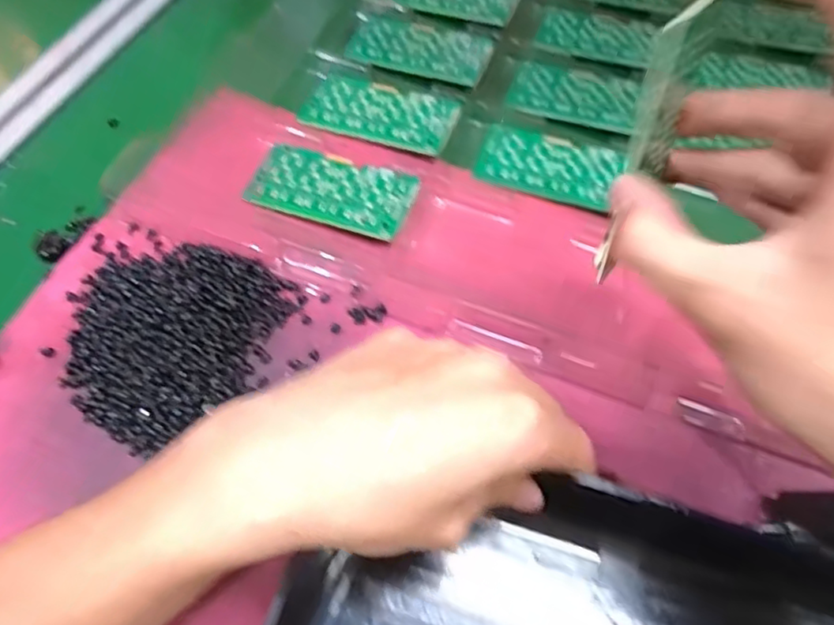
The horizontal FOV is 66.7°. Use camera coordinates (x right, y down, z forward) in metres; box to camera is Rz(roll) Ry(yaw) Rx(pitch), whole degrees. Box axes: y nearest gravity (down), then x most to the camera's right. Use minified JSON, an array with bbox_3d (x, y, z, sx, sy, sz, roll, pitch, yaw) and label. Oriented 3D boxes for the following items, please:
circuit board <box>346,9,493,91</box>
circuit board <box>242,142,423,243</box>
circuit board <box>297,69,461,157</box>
[{"bbox_3d":[0.002,-0.180,0.435,0.093,0.004,0.056,19,62,7],"label":"circuit board"},{"bbox_3d":[-0.049,-0.070,0.362,0.092,0.005,0.051,19,62,7],"label":"circuit board"},{"bbox_3d":[-0.022,-0.127,0.402,0.093,0.004,0.050,19,63,12],"label":"circuit board"}]

